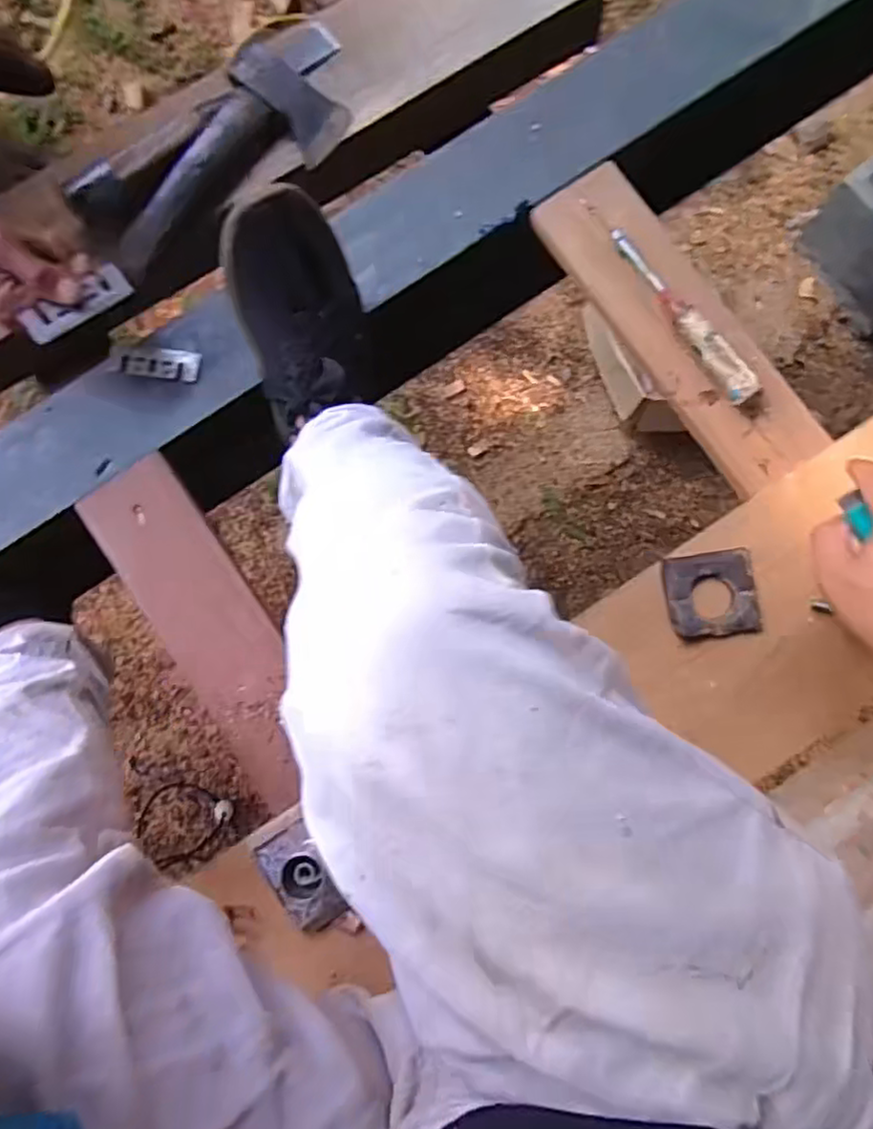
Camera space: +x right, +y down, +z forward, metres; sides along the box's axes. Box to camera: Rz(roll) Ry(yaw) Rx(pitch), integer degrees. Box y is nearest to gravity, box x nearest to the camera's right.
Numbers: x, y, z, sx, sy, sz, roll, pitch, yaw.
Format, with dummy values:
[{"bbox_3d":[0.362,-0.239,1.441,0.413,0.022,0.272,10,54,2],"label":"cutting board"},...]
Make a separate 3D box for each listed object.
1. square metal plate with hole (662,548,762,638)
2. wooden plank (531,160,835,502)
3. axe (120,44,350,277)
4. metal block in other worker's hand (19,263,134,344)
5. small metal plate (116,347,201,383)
[{"bbox_3d":[0.228,0.024,0.542,0.073,0.012,0.067,-8,82,1],"label":"square metal plate with hole"},{"bbox_3d":[0.215,-0.215,0.593,0.098,0.037,0.326,-32,82,-2],"label":"wooden plank"},{"bbox_3d":[-0.202,-0.378,0.652,0.111,0.044,0.261,33,85,6],"label":"axe"},{"bbox_3d":[-0.277,-0.201,0.511,0.021,0.015,0.085,42,68,7],"label":"metal block in other worker's hand"},{"bbox_3d":[-0.252,-0.183,0.600,0.073,0.008,0.029,8,83,4],"label":"small metal plate"}]

